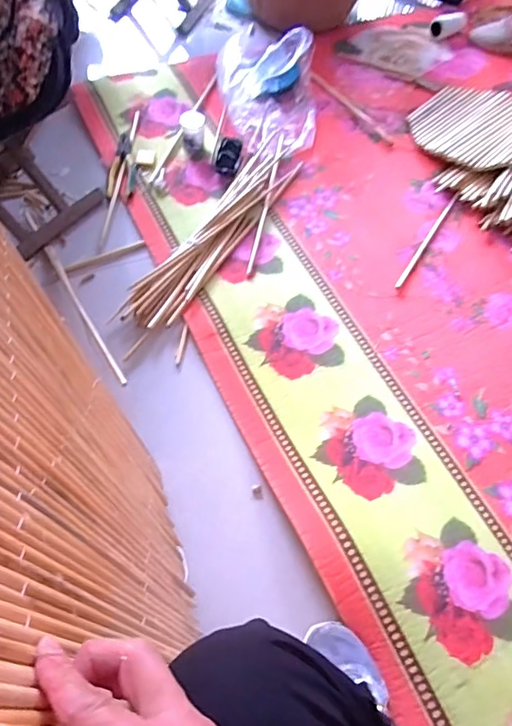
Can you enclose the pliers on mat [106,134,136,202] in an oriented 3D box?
[{"bbox_3d":[-0.300,-0.446,1.124,0.058,0.023,0.211,-1,60,-1],"label":"pliers on mat"}]

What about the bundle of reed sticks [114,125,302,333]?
[{"bbox_3d":[-0.048,-0.280,1.026,0.144,0.035,0.585,27,63,14],"label":"bundle of reed sticks"}]

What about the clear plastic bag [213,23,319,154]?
[{"bbox_3d":[0.031,-0.668,1.181,0.233,0.153,0.348,-3,60,-3],"label":"clear plastic bag"}]

